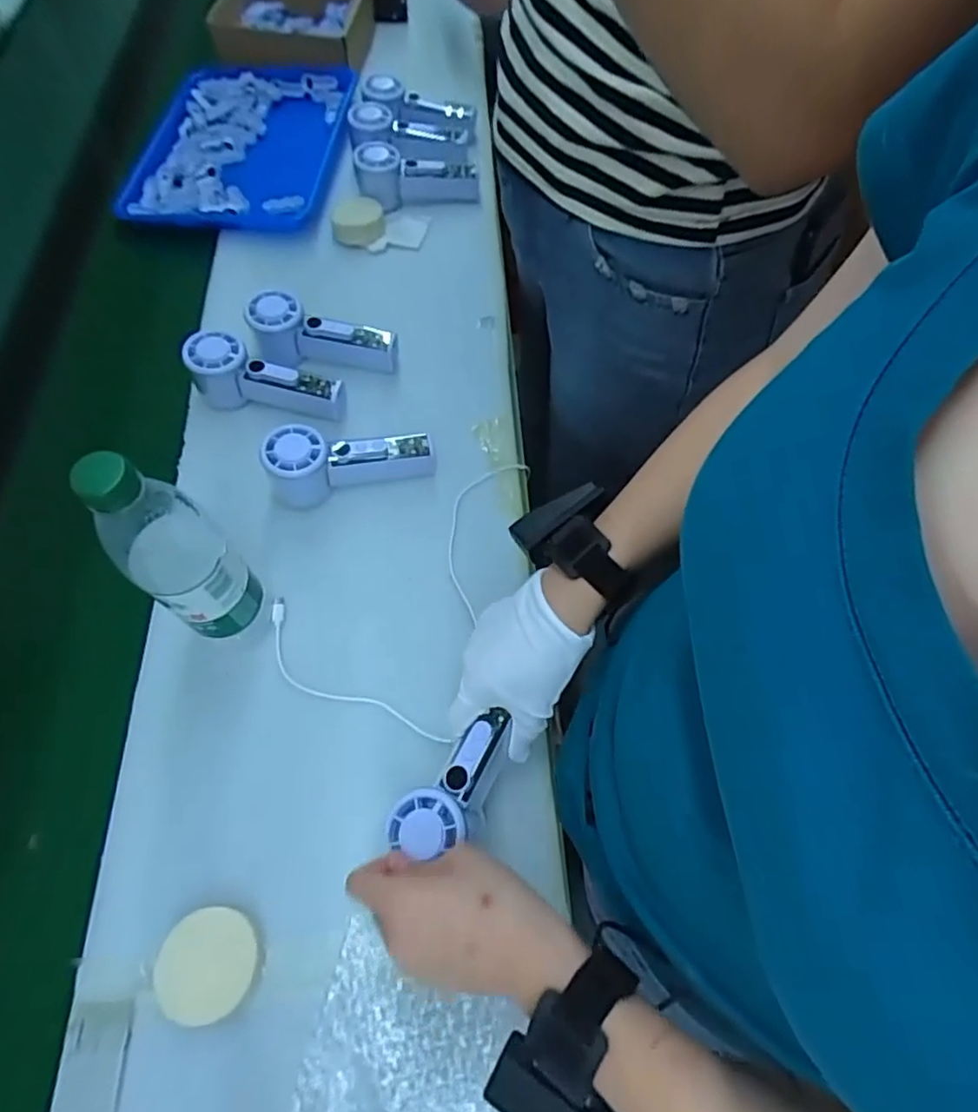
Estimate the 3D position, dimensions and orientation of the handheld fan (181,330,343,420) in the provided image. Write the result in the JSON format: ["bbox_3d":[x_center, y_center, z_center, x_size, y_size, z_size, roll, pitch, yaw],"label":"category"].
[{"bbox_3d":[-0.221,-0.173,0.618,0.151,0.061,0.051,16,62,7],"label":"handheld fan"}]

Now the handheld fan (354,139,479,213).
[{"bbox_3d":[-0.089,-0.477,0.780,0.149,0.055,0.067,-12,63,-8],"label":"handheld fan"}]

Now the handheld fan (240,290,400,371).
[{"bbox_3d":[-0.172,-0.232,0.649,0.151,0.059,0.049,3,62,0],"label":"handheld fan"}]

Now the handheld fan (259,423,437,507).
[{"bbox_3d":[-0.131,-0.092,0.582,0.150,0.064,0.045,-17,64,-10],"label":"handheld fan"}]

